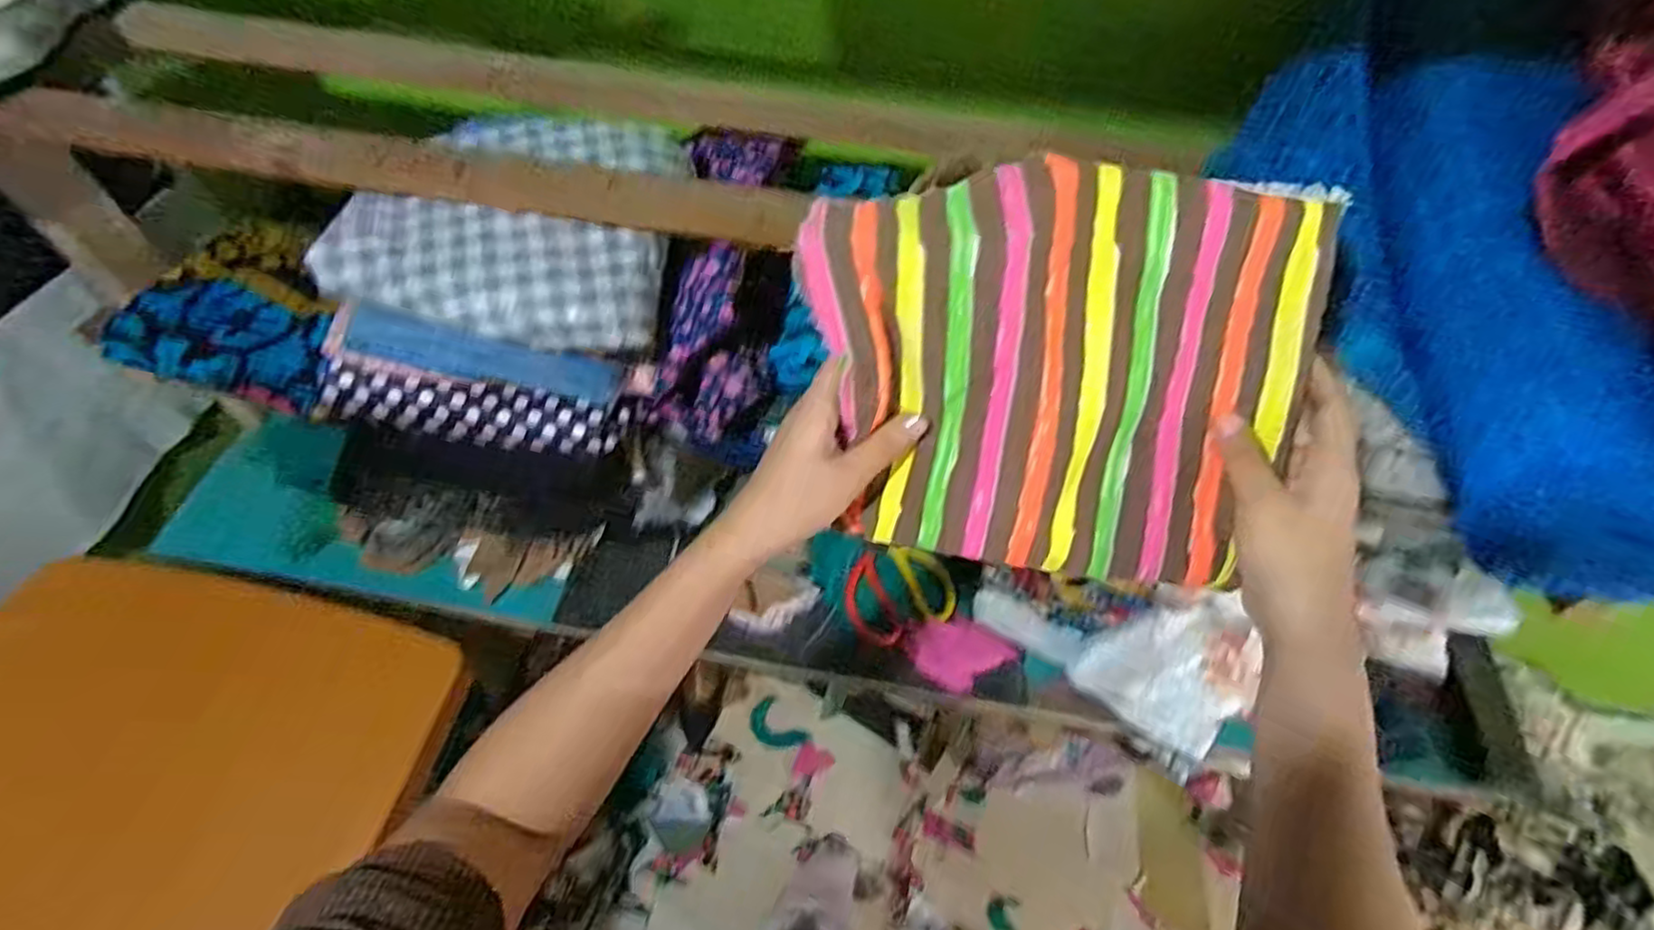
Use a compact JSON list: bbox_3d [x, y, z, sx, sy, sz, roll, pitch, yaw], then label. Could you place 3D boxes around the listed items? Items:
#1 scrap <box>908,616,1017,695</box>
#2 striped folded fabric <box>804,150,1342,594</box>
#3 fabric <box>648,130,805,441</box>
[{"bbox_3d":[0.145,0.203,0.791,0.090,0.019,0.088,-29,60,-20],"label":"scrap"},{"bbox_3d":[0.112,-0.043,0.359,0.243,0.198,0.033,6,17,-2],"label":"striped folded fabric"},{"bbox_3d":[-0.090,-0.170,0.573,0.097,0.120,0.273,4,78,1],"label":"fabric"}]

